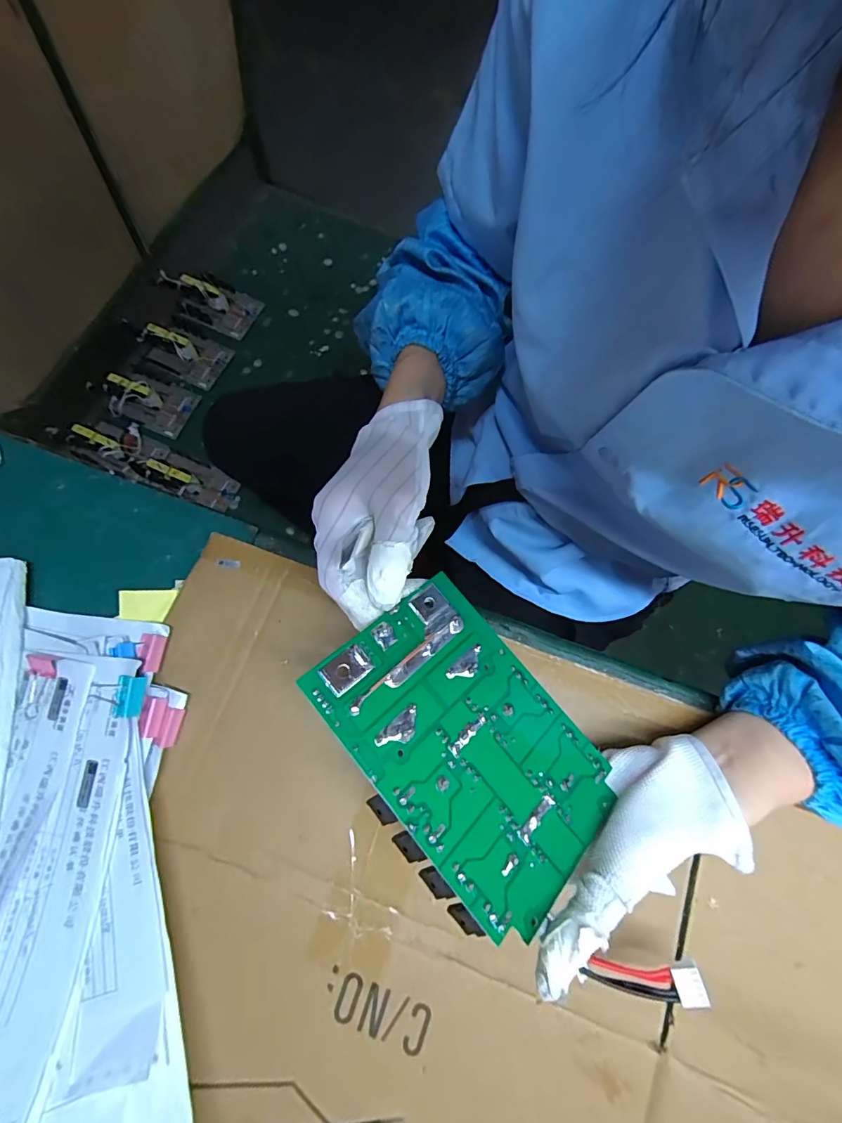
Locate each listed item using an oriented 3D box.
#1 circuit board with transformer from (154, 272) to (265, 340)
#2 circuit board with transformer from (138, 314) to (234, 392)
[{"bbox_3d":[-0.459,-0.577,0.966,0.192,0.061,0.109,28,76,7],"label":"circuit board with transformer"},{"bbox_3d":[-0.495,-0.453,0.934,0.164,0.050,0.118,32,77,8],"label":"circuit board with transformer"}]

